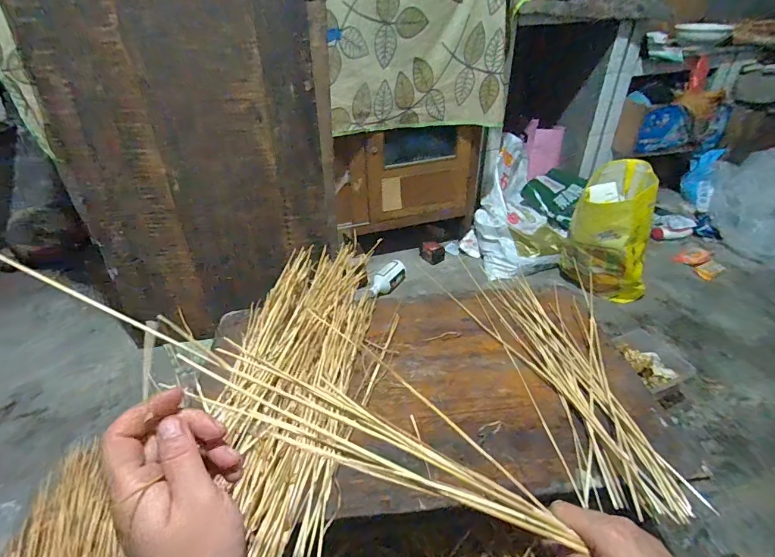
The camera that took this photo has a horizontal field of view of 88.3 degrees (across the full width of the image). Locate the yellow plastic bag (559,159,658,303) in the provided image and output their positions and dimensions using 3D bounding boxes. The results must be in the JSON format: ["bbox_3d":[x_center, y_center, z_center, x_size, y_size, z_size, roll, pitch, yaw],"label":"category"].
[{"bbox_3d":[0.738,-0.143,1.318,0.252,0.384,0.277,14,39,20],"label":"yellow plastic bag"}]

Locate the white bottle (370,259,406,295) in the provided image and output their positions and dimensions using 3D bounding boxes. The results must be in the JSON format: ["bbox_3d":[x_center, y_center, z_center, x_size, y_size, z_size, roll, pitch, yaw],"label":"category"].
[{"bbox_3d":[-0.008,0.004,1.363,0.065,0.062,0.175,23,44,30],"label":"white bottle"}]

